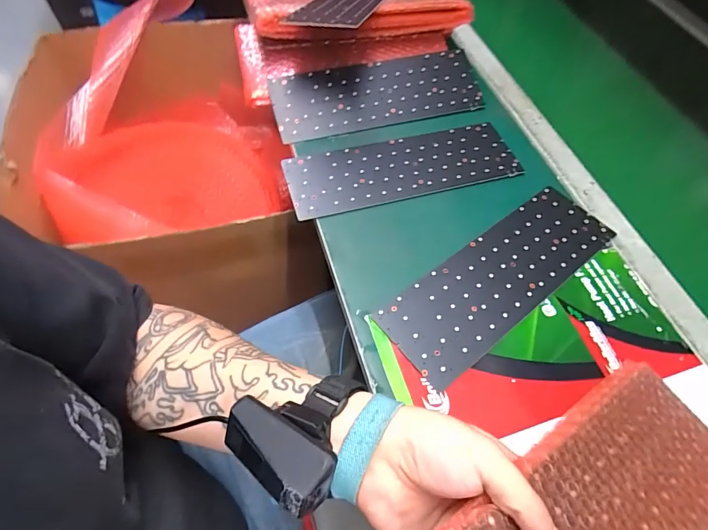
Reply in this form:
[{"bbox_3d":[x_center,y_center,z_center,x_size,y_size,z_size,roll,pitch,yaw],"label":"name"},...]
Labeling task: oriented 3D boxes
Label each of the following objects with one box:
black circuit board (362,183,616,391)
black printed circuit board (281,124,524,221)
[{"bbox_3d":[0.154,0.008,0.419,0.277,0.004,0.090,-33,66,-22],"label":"black circuit board"},{"bbox_3d":[0.060,-0.118,0.491,0.276,0.004,0.090,-14,61,-12],"label":"black printed circuit board"}]

